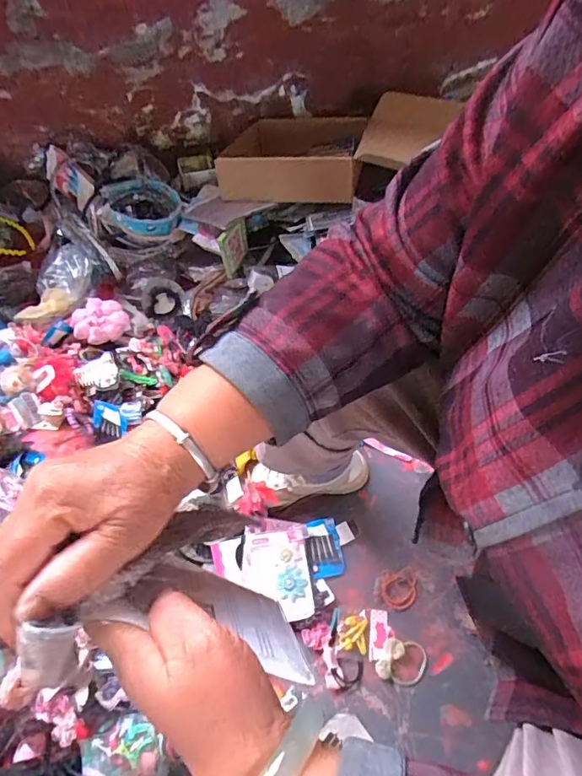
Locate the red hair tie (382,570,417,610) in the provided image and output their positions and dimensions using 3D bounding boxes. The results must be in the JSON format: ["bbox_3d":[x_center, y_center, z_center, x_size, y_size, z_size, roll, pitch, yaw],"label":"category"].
[{"bbox_3d":[0.160,0.303,0.724,0.052,0.007,0.048,10,60,9],"label":"red hair tie"}]

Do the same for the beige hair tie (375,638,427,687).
[{"bbox_3d":[0.156,0.381,0.678,0.067,0.018,0.058,14,61,11],"label":"beige hair tie"}]

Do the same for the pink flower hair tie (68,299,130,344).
[{"bbox_3d":[-0.360,-0.124,0.919,0.098,0.051,0.078,-31,62,-15],"label":"pink flower hair tie"}]

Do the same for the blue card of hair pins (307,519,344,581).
[{"bbox_3d":[0.051,0.248,0.760,0.051,0.008,0.088,-8,59,-1],"label":"blue card of hair pins"}]

